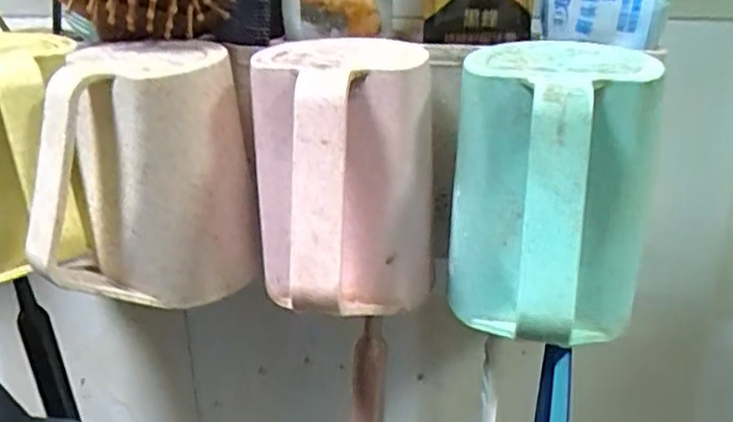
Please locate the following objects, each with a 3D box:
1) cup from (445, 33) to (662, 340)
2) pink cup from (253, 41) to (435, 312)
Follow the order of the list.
[{"bbox_3d":[0.064,-0.005,0.243,0.065,0.096,0.082,8,22,22],"label":"cup"},{"bbox_3d":[-0.006,-0.011,0.260,0.068,0.093,0.080,-5,21,-11],"label":"pink cup"}]

